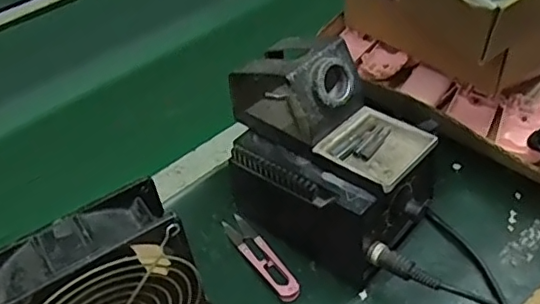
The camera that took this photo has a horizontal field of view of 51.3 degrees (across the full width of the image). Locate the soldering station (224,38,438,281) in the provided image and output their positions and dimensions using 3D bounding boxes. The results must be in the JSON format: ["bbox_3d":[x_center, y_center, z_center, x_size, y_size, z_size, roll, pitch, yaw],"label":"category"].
[{"bbox_3d":[0.044,-0.001,0.470,0.171,0.156,0.110,23,50,25],"label":"soldering station"}]

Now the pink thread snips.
[{"bbox_3d":[-0.008,0.090,0.490,0.023,0.010,0.102,-27,49,-22],"label":"pink thread snips"}]

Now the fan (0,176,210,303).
[{"bbox_3d":[-0.104,0.090,0.338,0.116,0.114,0.044,-28,49,-23],"label":"fan"}]

